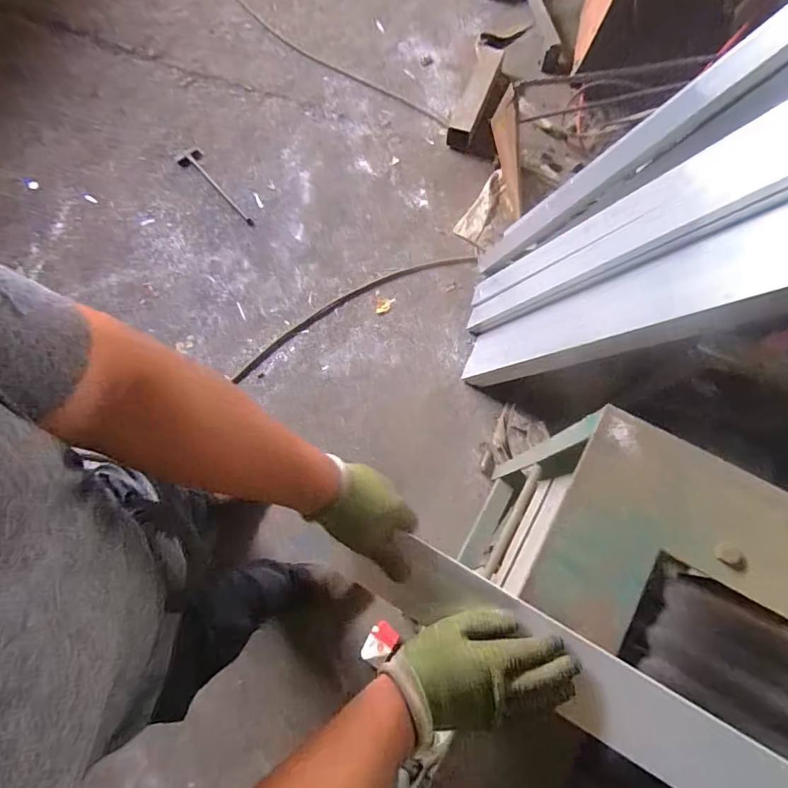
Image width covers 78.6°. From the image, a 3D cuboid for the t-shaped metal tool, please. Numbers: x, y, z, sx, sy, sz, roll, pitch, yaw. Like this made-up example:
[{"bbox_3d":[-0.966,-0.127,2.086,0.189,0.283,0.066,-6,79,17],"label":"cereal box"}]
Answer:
[{"bbox_3d":[-0.601,-0.704,1.647,0.088,0.034,0.392,-41,78,-9],"label":"t-shaped metal tool"}]

